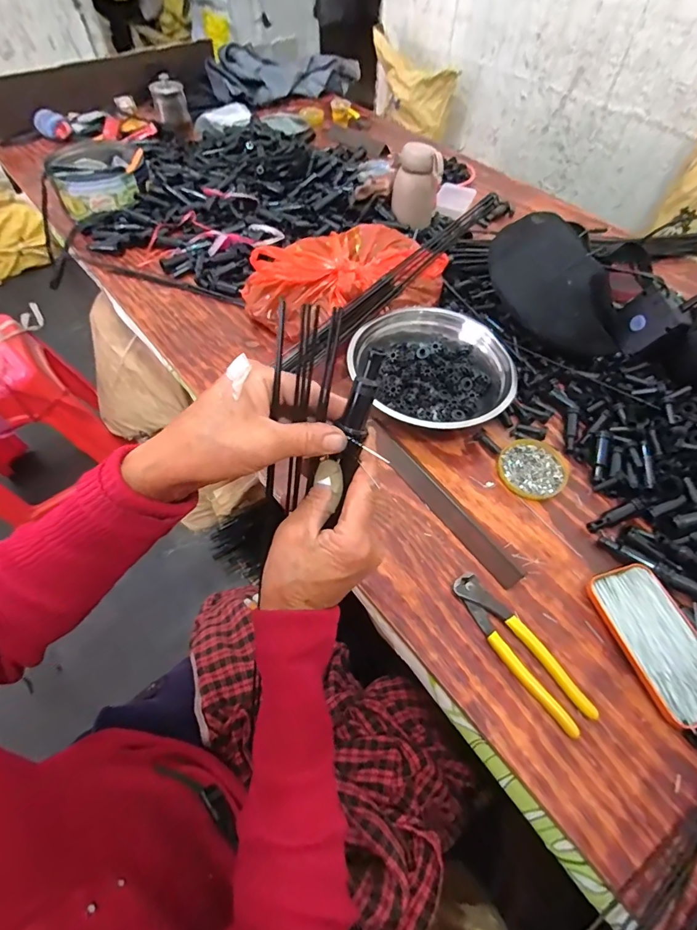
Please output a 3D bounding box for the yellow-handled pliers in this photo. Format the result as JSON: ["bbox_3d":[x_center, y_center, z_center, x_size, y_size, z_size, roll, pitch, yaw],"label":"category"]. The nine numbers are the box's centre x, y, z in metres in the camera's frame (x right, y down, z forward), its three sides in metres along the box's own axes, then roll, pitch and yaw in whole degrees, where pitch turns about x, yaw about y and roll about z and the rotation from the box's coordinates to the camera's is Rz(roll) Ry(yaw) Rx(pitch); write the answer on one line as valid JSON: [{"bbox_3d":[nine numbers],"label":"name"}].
[{"bbox_3d":[0.167,0.181,0.428,0.040,0.016,0.163,-30,62,-19],"label":"yellow-handled pliers"}]

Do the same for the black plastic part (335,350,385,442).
[{"bbox_3d":[0.010,-0.050,0.304,0.020,0.062,0.015,28,28,15],"label":"black plastic part"}]

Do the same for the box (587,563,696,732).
[{"bbox_3d":[0.311,0.173,0.429,0.081,0.020,0.143,-16,59,-12],"label":"box"}]

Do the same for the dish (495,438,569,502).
[{"bbox_3d":[0.238,0.004,0.552,0.088,0.010,0.081,1,57,-1],"label":"dish"}]

